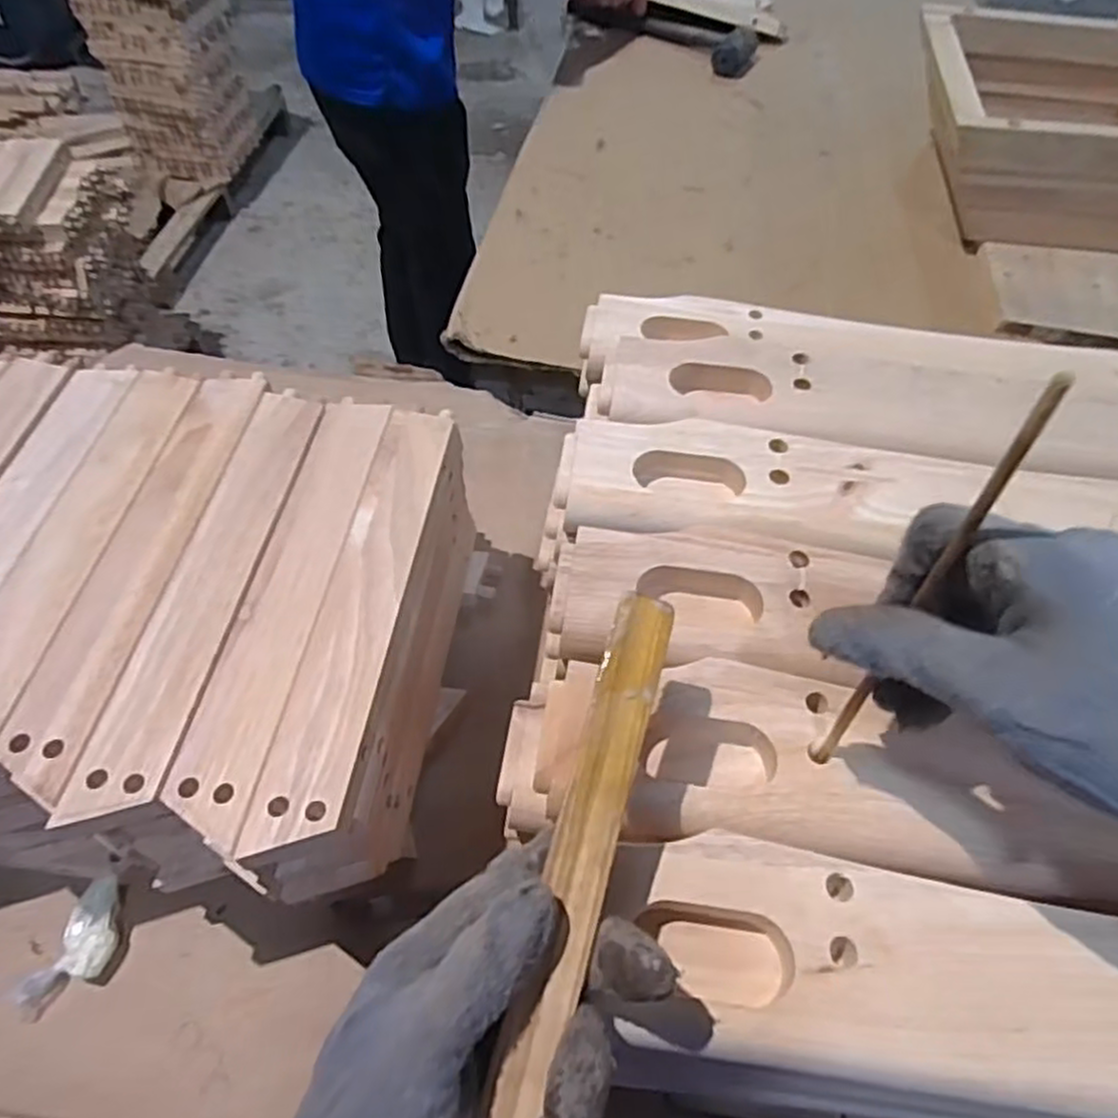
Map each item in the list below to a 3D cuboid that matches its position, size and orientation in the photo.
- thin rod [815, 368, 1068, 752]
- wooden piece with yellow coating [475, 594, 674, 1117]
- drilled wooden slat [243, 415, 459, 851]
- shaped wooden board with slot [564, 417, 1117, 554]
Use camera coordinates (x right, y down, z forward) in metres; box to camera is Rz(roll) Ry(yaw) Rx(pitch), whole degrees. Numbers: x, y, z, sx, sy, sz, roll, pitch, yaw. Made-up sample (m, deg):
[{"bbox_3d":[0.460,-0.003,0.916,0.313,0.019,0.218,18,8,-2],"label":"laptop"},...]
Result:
[{"bbox_3d":[0.115,0.019,0.248,0.006,0.185,0.007,33,54,24],"label":"thin rod"},{"bbox_3d":[0.004,0.110,0.248,0.020,0.005,0.212,15,67,8],"label":"wooden piece with yellow coating"},{"bbox_3d":[-0.107,0.025,0.440,0.045,0.025,0.281,7,56,3],"label":"drilled wooden slat"},{"bbox_3d":[0.249,-0.022,0.400,0.484,0.022,0.100,7,56,4],"label":"shaped wooden board with slot"}]

